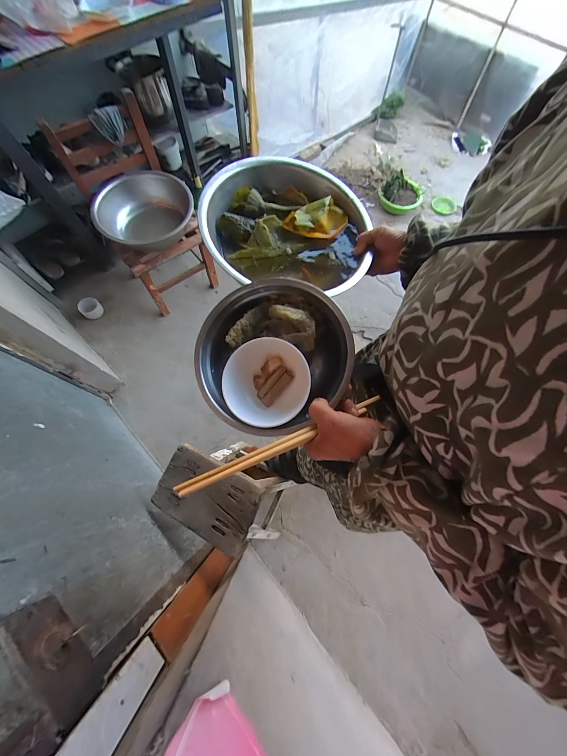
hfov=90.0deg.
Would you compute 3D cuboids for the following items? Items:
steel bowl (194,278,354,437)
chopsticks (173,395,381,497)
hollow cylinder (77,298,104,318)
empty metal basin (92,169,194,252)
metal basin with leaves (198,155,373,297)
[{"bbox_3d":[-0.014,-0.027,0.393,0.204,0.075,0.204,-2,74,8],"label":"steel bowl"},{"bbox_3d":[0.013,0.070,0.323,0.261,0.017,0.017,-20,67,-24],"label":"chopsticks"},{"bbox_3d":[-0.963,-0.350,1.410,0.098,0.062,0.081,-28,69,-13],"label":"hollow cylinder"},{"bbox_3d":[-0.565,-0.650,1.157,0.351,0.126,0.352,0,66,-1],"label":"empty metal basin"},{"bbox_3d":[0.007,-0.250,0.476,0.262,0.083,0.261,0,66,-1],"label":"metal basin with leaves"}]

